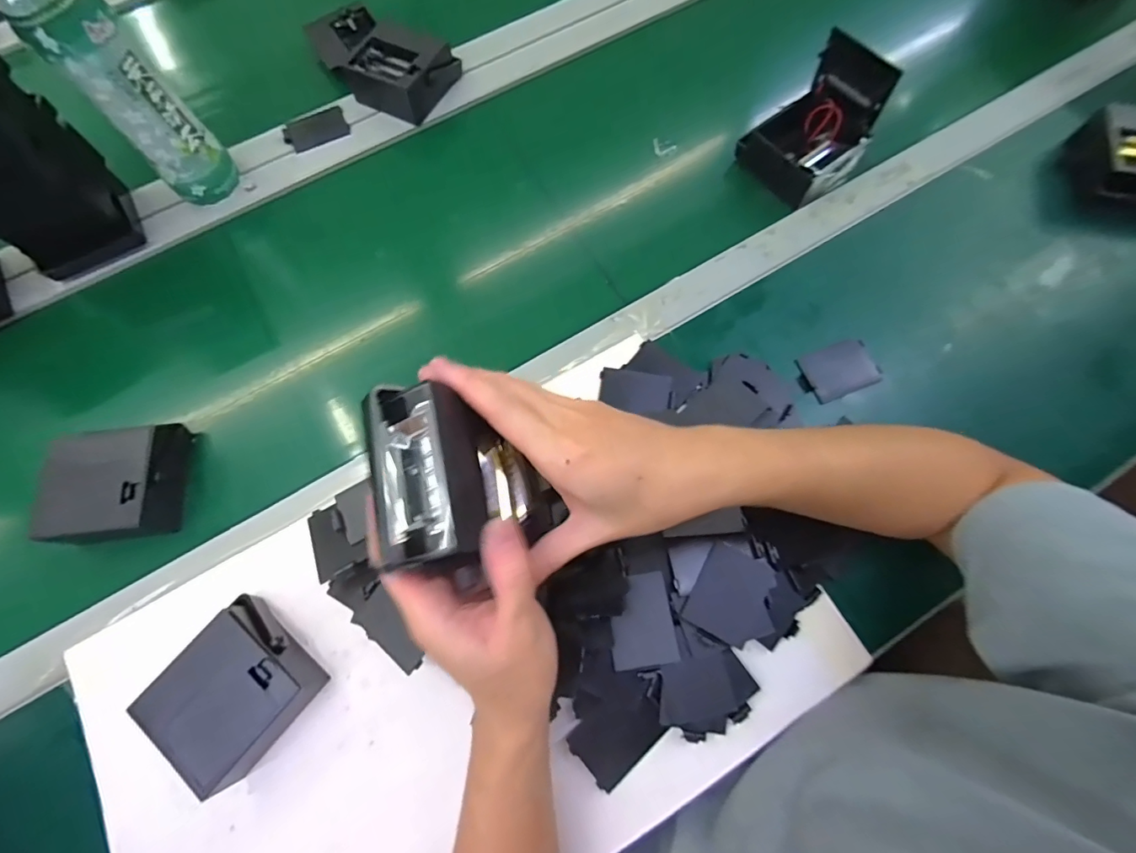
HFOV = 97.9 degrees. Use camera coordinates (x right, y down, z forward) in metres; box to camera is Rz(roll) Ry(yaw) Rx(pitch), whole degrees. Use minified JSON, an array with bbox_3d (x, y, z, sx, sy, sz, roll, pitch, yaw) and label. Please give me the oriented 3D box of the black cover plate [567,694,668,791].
[{"bbox_3d":[0.037,0.213,0.341,0.061,0.004,0.044,-37,84,-7],"label":"black cover plate"}]

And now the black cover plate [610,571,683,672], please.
[{"bbox_3d":[0.052,0.137,0.351,0.045,0.004,0.060,-9,72,-2],"label":"black cover plate"}]

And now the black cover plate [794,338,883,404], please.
[{"bbox_3d":[0.233,-0.050,0.426,0.068,0.009,0.045,-23,73,-6],"label":"black cover plate"}]

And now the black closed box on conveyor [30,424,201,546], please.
[{"bbox_3d":[-0.365,0.047,0.396,0.090,0.044,0.093,-5,72,-1],"label":"black closed box on conveyor"}]

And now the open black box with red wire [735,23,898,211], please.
[{"bbox_3d":[0.243,-0.294,0.480,0.120,0.071,0.092,-42,76,-11],"label":"open black box with red wire"}]

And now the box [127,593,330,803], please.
[{"bbox_3d":[-0.229,0.182,0.342,0.093,0.046,0.090,38,77,12],"label":"box"}]

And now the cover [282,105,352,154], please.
[{"bbox_3d":[-0.272,-0.321,0.535,0.065,0.013,0.043,-24,74,-7],"label":"cover"}]

